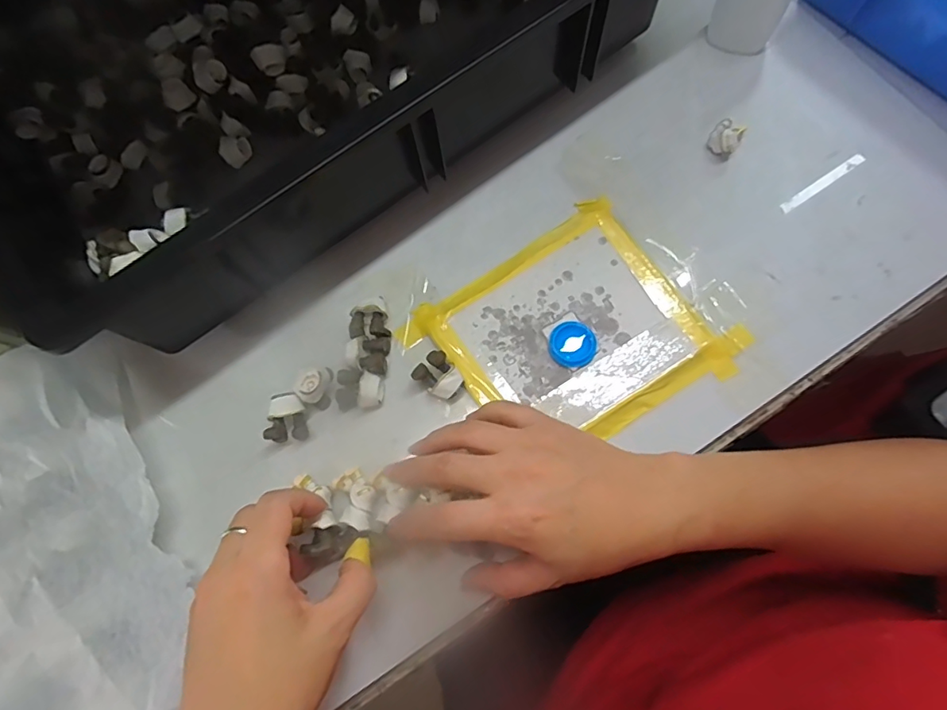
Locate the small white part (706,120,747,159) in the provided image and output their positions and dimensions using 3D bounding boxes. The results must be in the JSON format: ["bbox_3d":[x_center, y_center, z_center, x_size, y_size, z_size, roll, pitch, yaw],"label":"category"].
[{"bbox_3d":[0.177,-0.153,0.362,0.020,0.019,0.025,37,78,8],"label":"small white part"}]

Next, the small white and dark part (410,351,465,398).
[{"bbox_3d":[-0.022,0.015,0.326,0.024,0.016,0.028,-36,79,-9],"label":"small white and dark part"}]

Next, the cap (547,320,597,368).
[{"bbox_3d":[0.063,-0.007,0.332,0.029,0.008,0.029,0,75,-1],"label":"cap"}]

